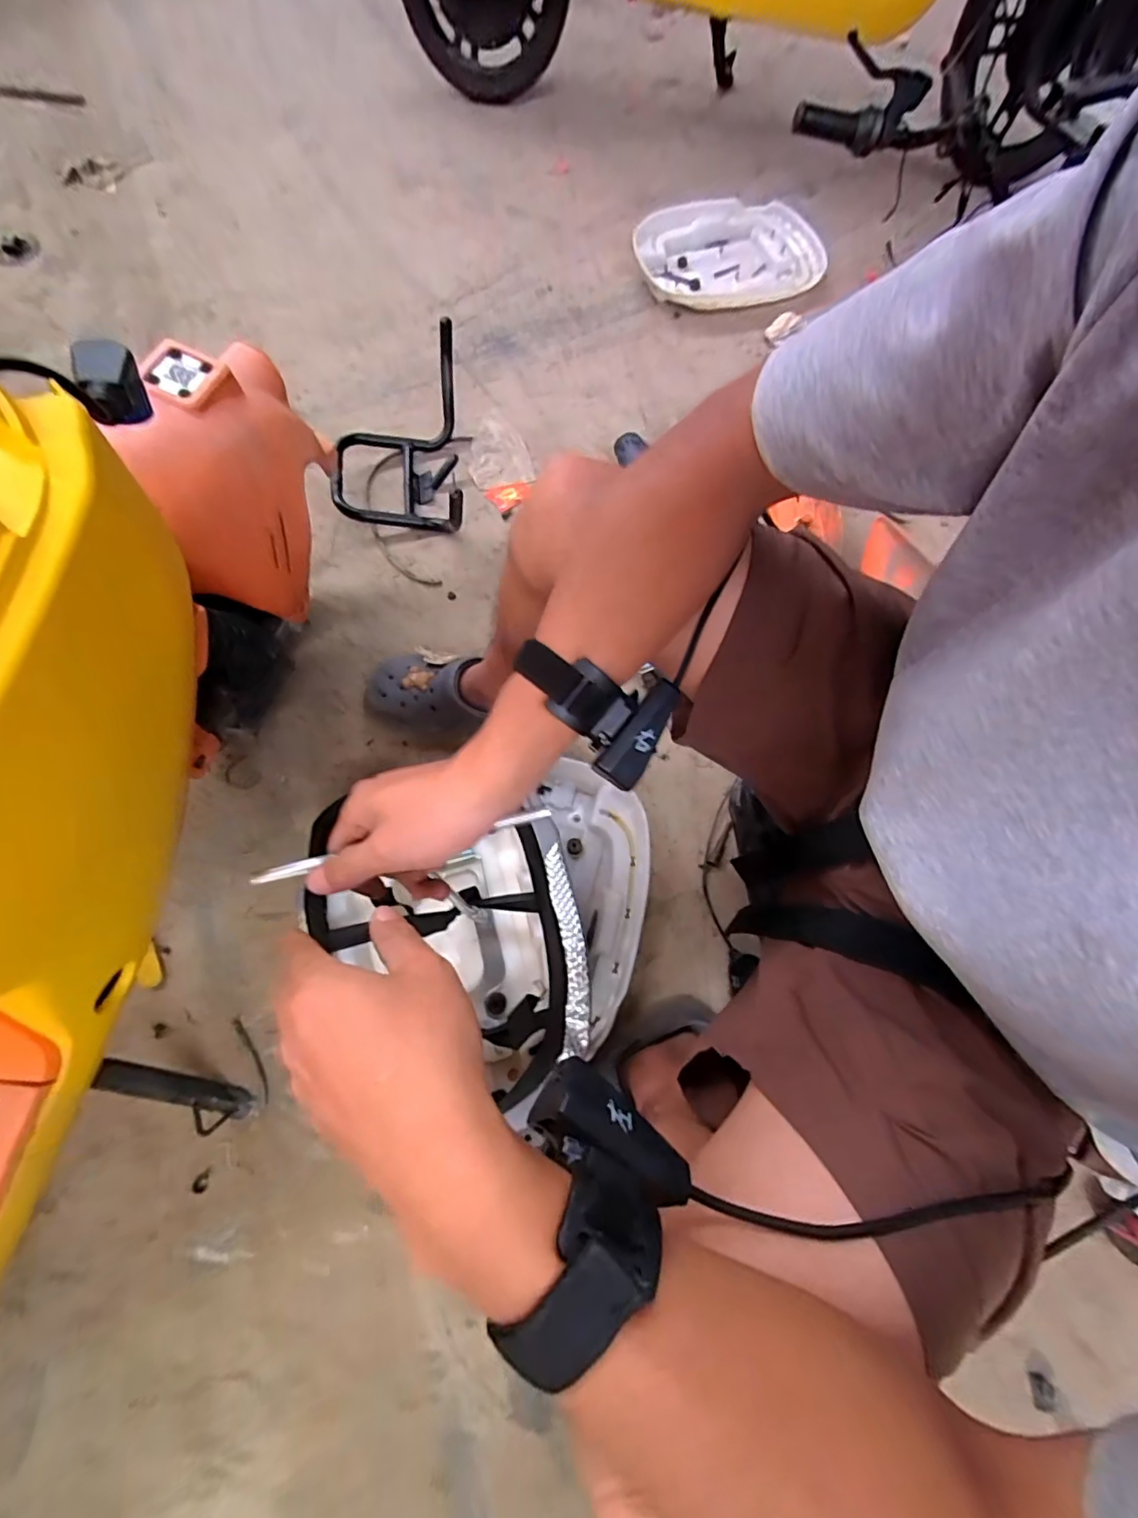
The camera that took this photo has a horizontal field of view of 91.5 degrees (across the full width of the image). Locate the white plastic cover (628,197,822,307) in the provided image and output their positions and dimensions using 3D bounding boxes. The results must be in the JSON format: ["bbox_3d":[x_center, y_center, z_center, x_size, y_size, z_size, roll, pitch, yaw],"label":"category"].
[{"bbox_3d":[0.313,-0.993,1.090,0.362,0.042,0.293,-10,71,-4],"label":"white plastic cover"}]

